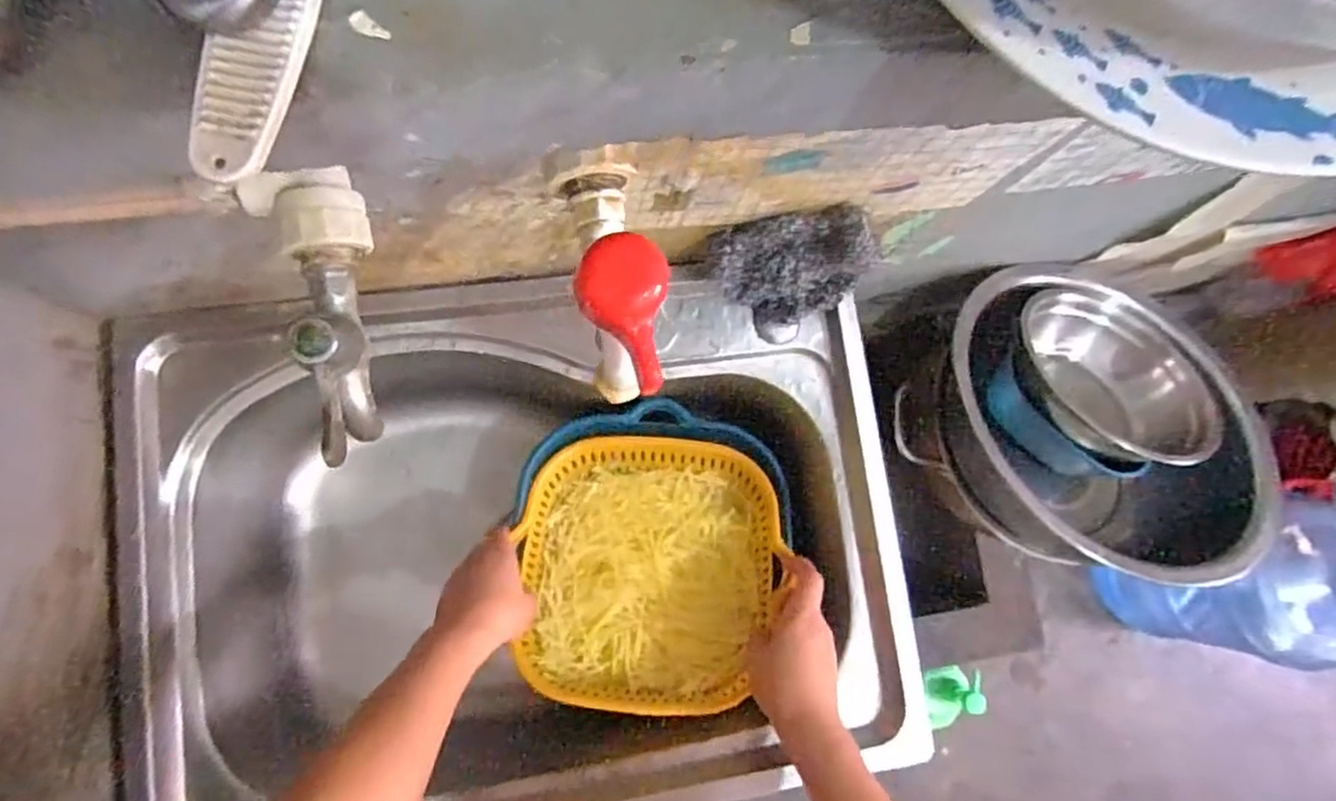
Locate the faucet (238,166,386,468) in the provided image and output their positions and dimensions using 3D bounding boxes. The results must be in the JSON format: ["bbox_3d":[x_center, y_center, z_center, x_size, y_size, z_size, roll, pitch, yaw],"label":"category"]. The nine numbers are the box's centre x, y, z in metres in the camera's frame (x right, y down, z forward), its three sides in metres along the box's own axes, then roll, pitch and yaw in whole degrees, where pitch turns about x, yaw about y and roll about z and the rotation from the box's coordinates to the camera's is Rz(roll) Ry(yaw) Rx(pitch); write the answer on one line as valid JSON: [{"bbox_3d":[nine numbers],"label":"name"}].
[{"bbox_3d":[-0.153,-0.044,0.310,0.048,0.061,0.133,-19,86,-5],"label":"faucet"}]

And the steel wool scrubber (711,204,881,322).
[{"bbox_3d":[0.098,-0.102,0.529,0.124,0.106,0.057,-8,85,-4],"label":"steel wool scrubber"}]

